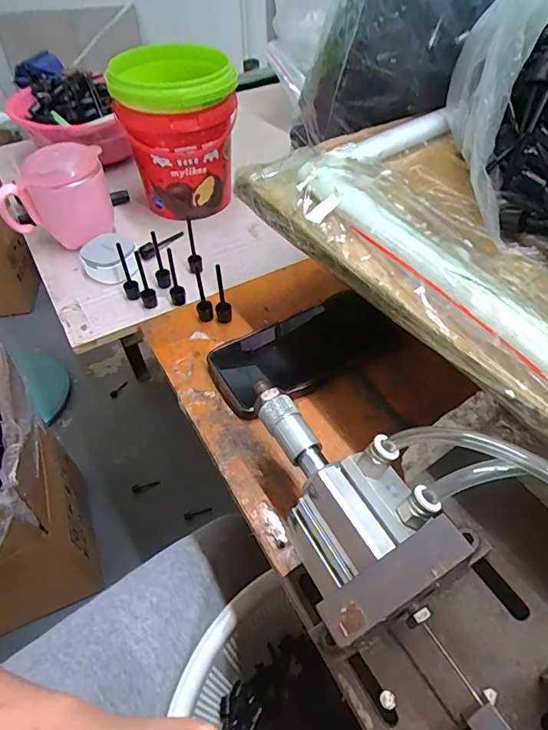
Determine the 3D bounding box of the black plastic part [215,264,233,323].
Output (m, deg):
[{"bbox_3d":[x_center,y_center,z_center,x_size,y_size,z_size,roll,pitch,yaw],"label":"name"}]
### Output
[{"bbox_3d":[-0.049,-0.066,0.425,0.015,0.060,0.012,-9,50,-7],"label":"black plastic part"}]

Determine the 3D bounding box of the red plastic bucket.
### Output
[{"bbox_3d":[-0.111,-0.265,0.532,0.120,0.151,0.118,-17,51,-13],"label":"red plastic bucket"}]

